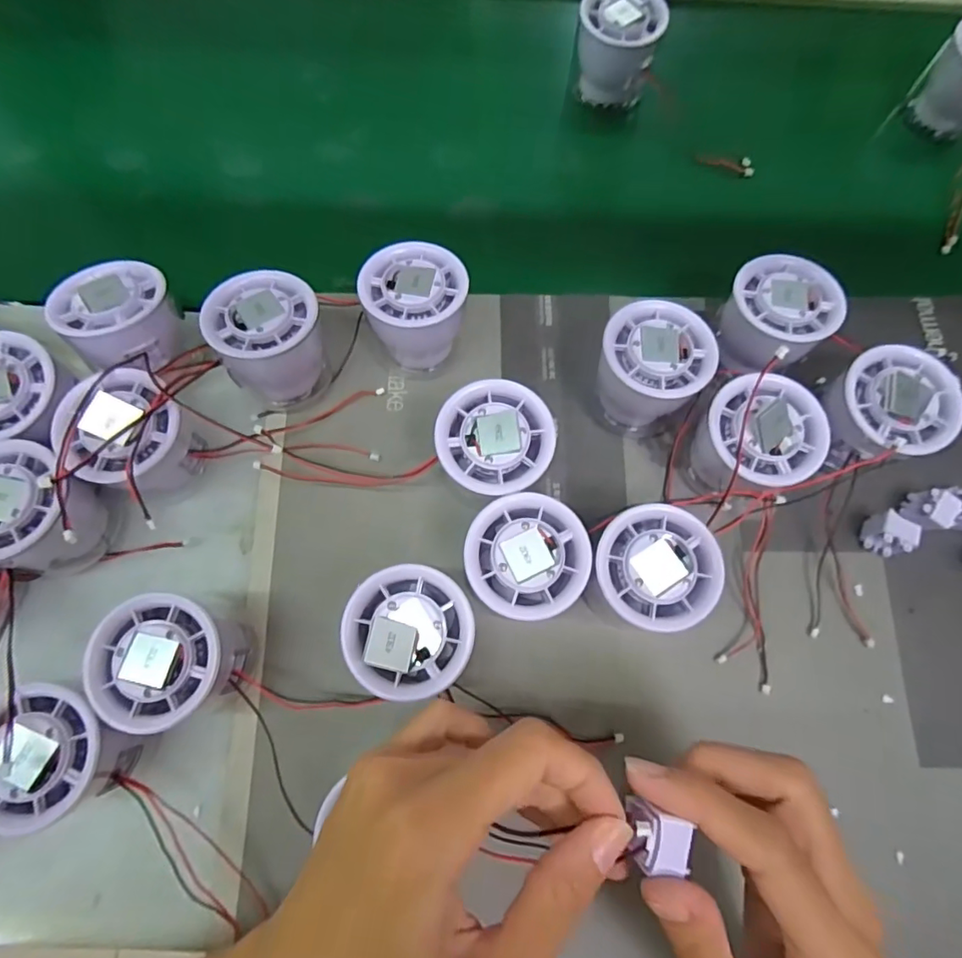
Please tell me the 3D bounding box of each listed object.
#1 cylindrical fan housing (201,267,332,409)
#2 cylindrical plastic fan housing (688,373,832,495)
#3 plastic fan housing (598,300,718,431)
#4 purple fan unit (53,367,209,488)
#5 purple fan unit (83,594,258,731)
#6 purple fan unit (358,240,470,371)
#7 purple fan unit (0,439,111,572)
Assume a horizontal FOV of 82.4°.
[{"bbox_3d":[-0.114,-0.077,0.305,0.056,0.055,0.056,0,75,-1],"label":"cylindrical fan housing"},{"bbox_3d":[0.139,-0.017,0.291,0.065,0.057,0.058,-30,77,-8],"label":"cylindrical plastic fan housing"},{"bbox_3d":[0.091,-0.060,0.305,0.056,0.056,0.055,14,75,3],"label":"plastic fan housing"},{"bbox_3d":[-0.177,-0.020,0.286,0.058,0.060,0.057,28,76,7],"label":"purple fan unit"},{"bbox_3d":[-0.141,0.085,0.261,0.056,0.054,0.055,0,75,-1],"label":"purple fan unit"},{"bbox_3d":[-0.037,-0.097,0.316,0.059,0.052,0.057,-16,76,-5],"label":"purple fan unit"},{"bbox_3d":[-0.223,0.016,0.277,0.050,0.059,0.053,0,75,-1],"label":"purple fan unit"}]

